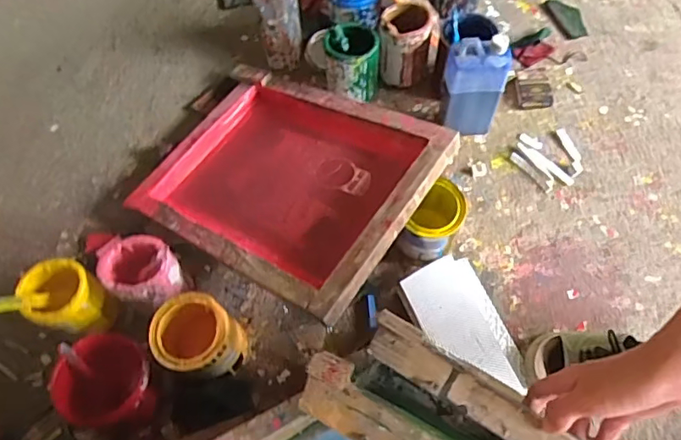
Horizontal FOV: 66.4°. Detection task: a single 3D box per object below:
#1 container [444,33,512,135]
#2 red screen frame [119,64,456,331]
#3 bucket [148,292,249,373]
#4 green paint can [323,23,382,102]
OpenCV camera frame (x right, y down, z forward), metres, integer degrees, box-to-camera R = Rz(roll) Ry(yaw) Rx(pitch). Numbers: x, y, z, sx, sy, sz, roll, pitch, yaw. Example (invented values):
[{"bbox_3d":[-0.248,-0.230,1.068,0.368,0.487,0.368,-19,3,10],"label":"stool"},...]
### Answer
[{"bbox_3d":[0.236,-0.240,0.942,0.106,0.214,0.070,-7,63,-1],"label":"container"},{"bbox_3d":[-0.115,-0.079,0.917,0.530,0.068,0.364,24,66,29],"label":"red screen frame"},{"bbox_3d":[-0.219,0.183,0.801,0.128,0.135,0.110,31,69,16],"label":"bucket"},{"bbox_3d":[0.024,-0.301,1.008,0.103,0.114,0.108,-10,64,-3],"label":"green paint can"}]

